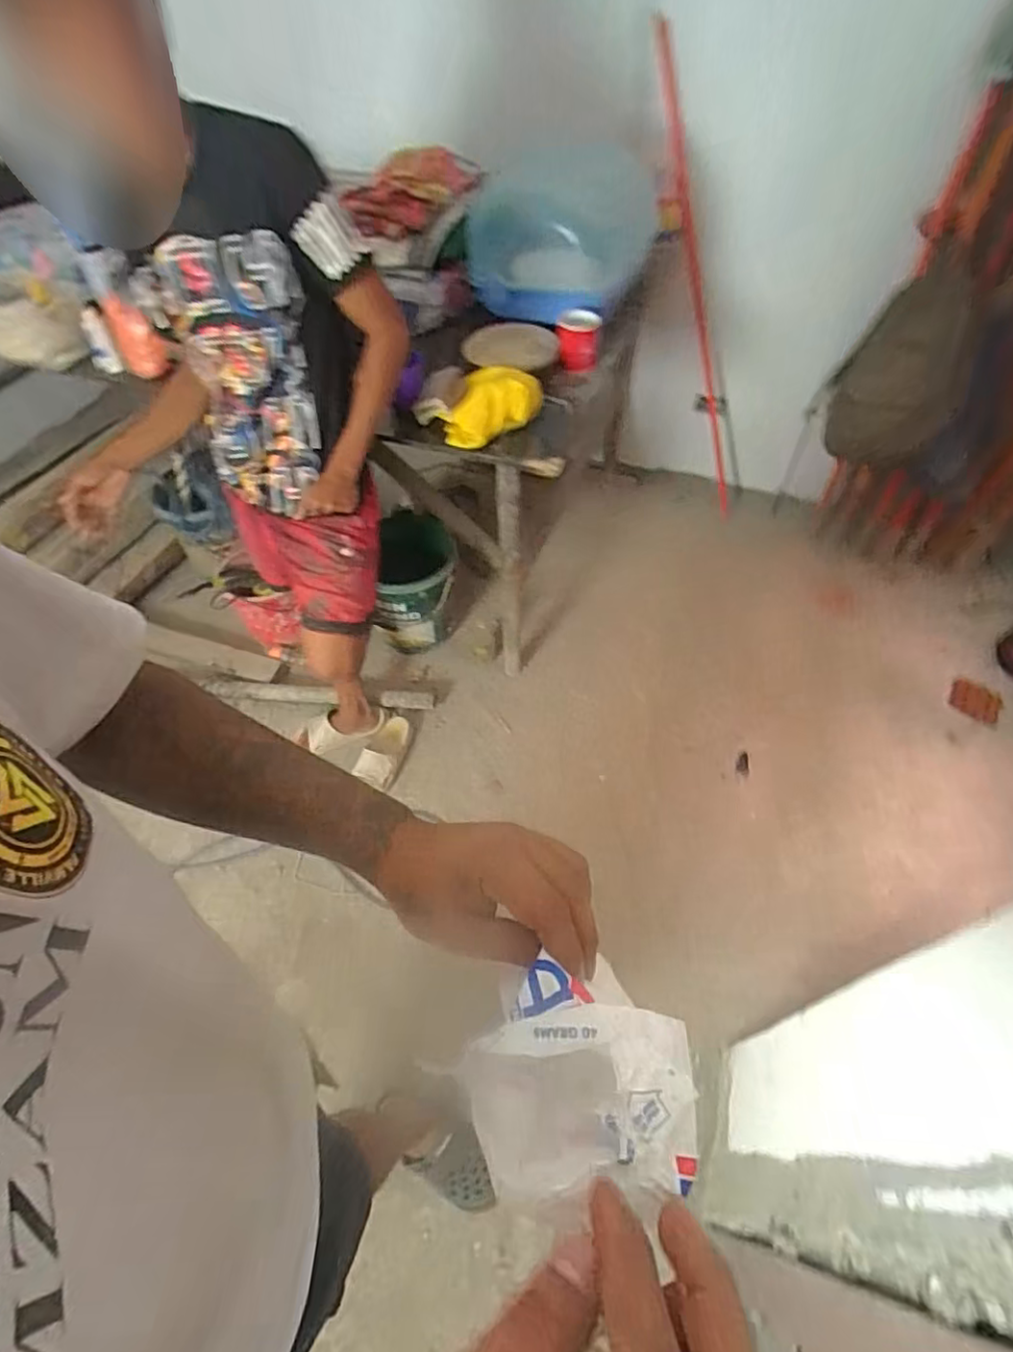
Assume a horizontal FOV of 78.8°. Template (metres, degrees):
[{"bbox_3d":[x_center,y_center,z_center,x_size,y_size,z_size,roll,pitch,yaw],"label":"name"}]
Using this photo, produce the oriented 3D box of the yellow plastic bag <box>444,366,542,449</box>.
[{"bbox_3d":[-0.023,-0.545,1.246,0.165,0.078,0.207,9,54,9],"label":"yellow plastic bag"}]

